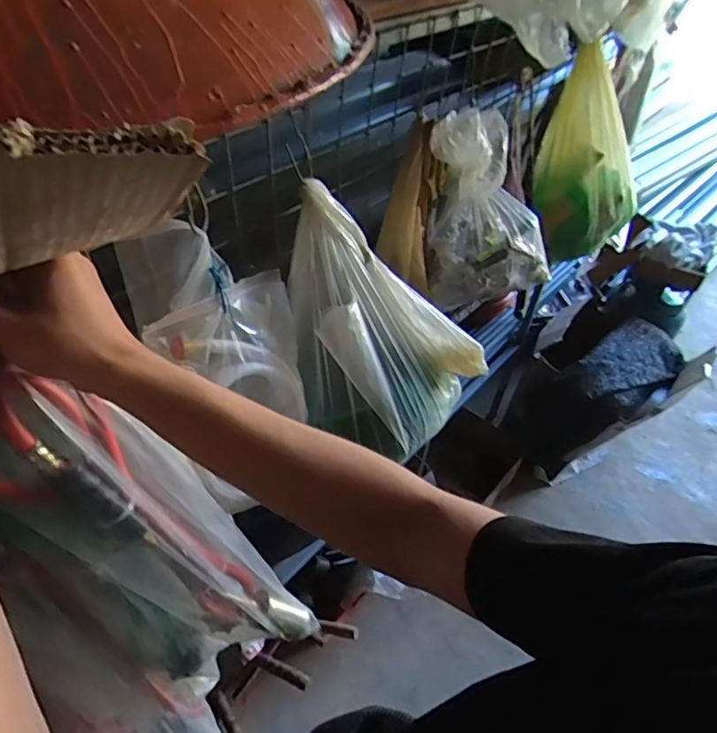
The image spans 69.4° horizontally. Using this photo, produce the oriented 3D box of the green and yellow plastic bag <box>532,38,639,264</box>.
[{"bbox_3d":[0.474,-0.401,1.044,0.202,0.377,0.183,22,49,16],"label":"green and yellow plastic bag"}]

